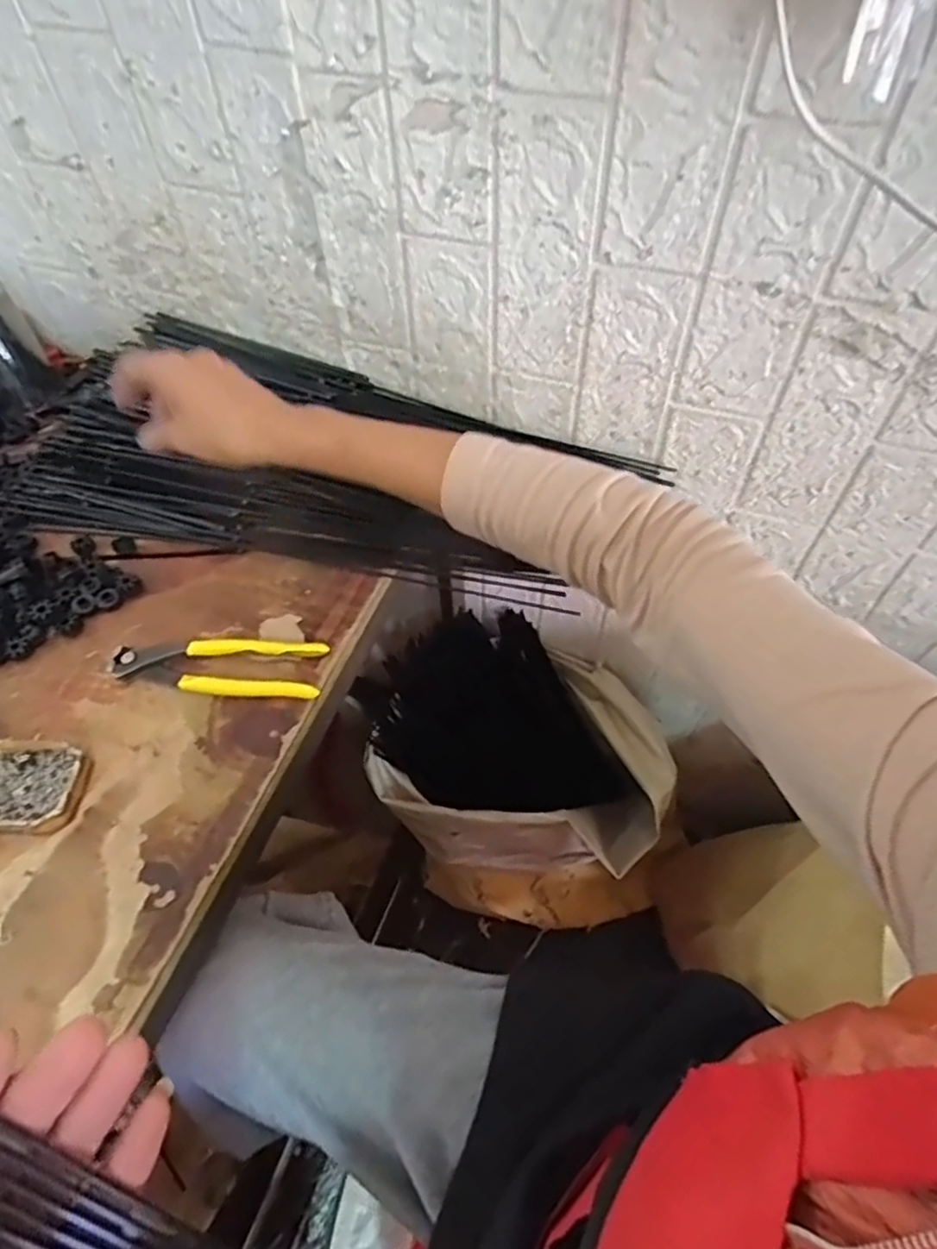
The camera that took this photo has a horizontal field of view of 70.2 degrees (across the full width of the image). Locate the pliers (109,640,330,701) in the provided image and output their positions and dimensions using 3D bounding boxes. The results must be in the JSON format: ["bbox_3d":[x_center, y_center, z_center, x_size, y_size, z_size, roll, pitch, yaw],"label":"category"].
[{"bbox_3d":[-0.196,0.032,0.523,0.163,0.015,0.046,3,55,4],"label":"pliers"}]

